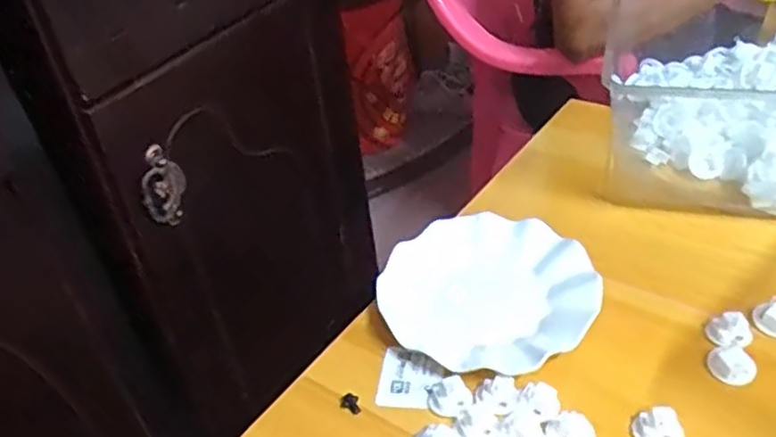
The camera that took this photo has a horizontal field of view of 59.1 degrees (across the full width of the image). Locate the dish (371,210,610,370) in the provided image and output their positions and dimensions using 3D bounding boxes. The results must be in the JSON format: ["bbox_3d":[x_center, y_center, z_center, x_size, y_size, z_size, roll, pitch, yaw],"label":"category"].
[{"bbox_3d":[0.088,0.061,0.590,0.177,0.023,0.170,-4,38,3],"label":"dish"}]

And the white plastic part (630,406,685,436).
[{"bbox_3d":[0.189,0.147,0.478,0.032,0.015,0.026,-4,38,4],"label":"white plastic part"}]

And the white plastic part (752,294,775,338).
[{"bbox_3d":[0.310,0.079,0.545,0.032,0.019,0.028,25,48,35],"label":"white plastic part"}]

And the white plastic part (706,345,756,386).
[{"bbox_3d":[0.259,0.111,0.517,0.025,0.014,0.032,-31,44,-28],"label":"white plastic part"}]

